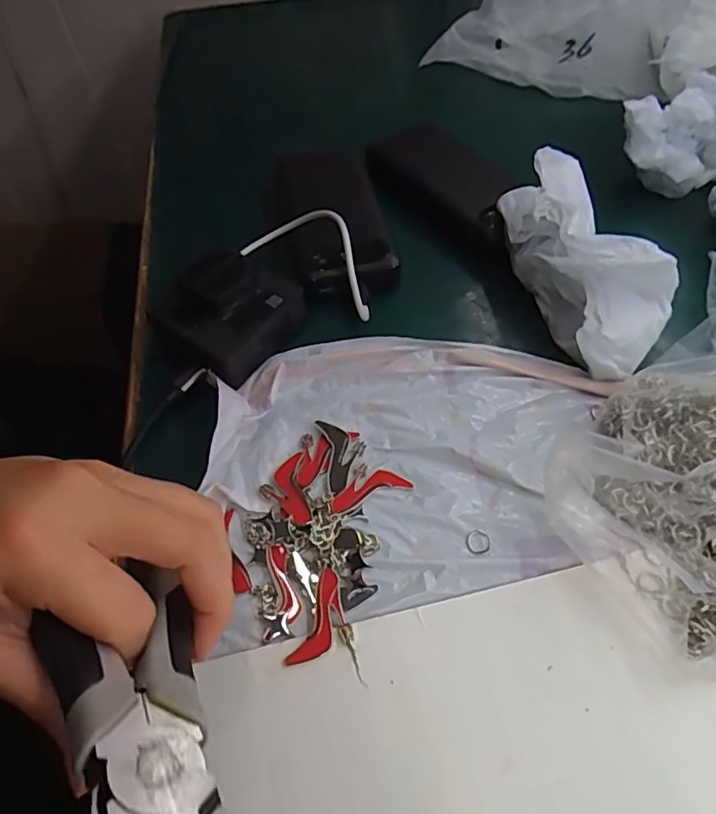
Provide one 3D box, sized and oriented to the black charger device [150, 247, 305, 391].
[{"bbox_3d":[-0.080,-0.062,0.358,0.069,0.039,0.081,33,63,23],"label":"black charger device"}]

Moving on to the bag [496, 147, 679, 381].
[{"bbox_3d":[0.144,-0.093,0.350,0.066,0.068,0.145,-16,56,-8],"label":"bag"}]

